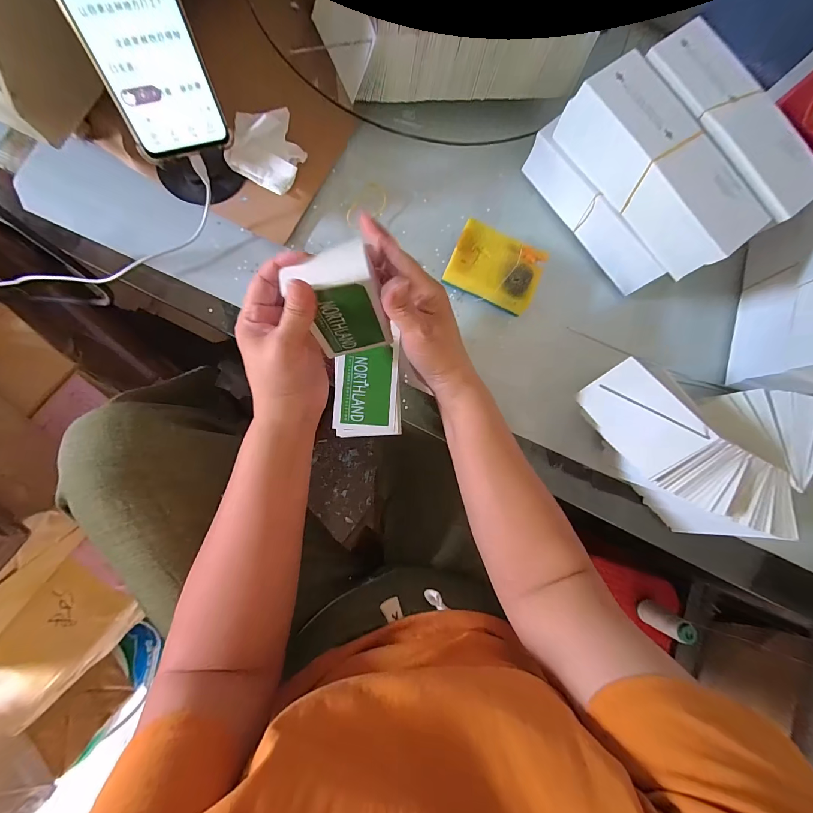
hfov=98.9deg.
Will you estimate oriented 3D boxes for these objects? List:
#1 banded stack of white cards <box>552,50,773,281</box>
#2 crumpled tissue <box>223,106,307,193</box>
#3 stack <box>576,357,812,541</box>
[{"bbox_3d":[0.246,-0.229,0.337,0.073,0.058,0.197,-38,91,-9],"label":"banded stack of white cards"},{"bbox_3d":[-0.152,-0.279,0.368,0.073,0.033,0.067,27,83,-4],"label":"crumpled tissue"},{"bbox_3d":[0.309,0.050,0.348,0.240,0.081,0.158,10,84,-6],"label":"stack"}]

